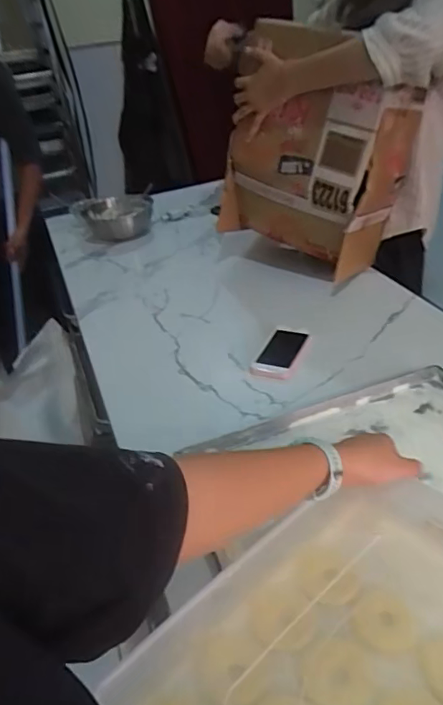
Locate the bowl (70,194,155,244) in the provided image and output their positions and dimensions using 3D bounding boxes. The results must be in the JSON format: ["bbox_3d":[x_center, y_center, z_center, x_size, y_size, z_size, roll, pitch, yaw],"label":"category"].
[{"bbox_3d":[-0.300,-0.383,1.504,0.179,0.087,0.217,-25,37,-25],"label":"bowl"}]

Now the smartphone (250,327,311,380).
[{"bbox_3d":[0.102,0.000,0.903,0.068,0.014,0.136,9,37,24],"label":"smartphone"}]

